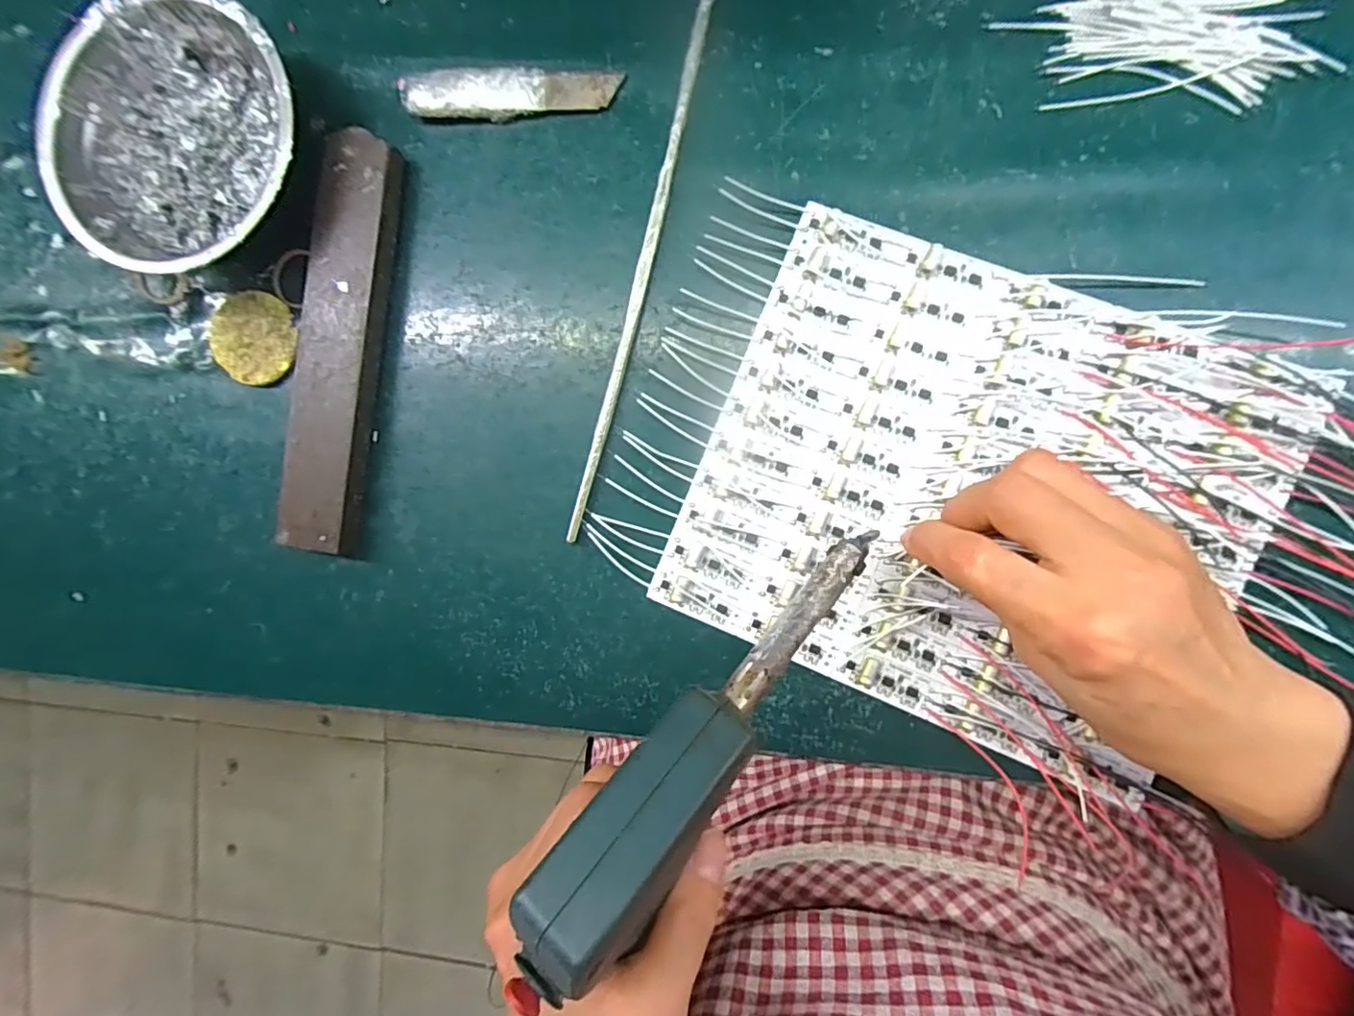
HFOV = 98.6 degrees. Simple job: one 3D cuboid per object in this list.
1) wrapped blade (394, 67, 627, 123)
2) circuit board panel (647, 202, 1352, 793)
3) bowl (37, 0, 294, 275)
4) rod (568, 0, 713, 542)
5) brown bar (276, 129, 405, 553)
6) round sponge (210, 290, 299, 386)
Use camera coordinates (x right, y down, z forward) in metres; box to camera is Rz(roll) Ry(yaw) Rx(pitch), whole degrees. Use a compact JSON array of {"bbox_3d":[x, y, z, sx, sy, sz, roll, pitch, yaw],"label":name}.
[{"bbox_3d":[-0.080,-0.197,0.276,0.103,0.010,0.023,3,92,7],"label":"wrapped blade"},{"bbox_3d":[0.128,-0.006,0.254,0.227,0.012,0.193,21,94,6],"label":"circuit board panel"},{"bbox_3d":[-0.226,-0.169,0.275,0.115,0.040,0.120,0,91,7],"label":"bowl"},{"bbox_3d":[-0.015,-0.118,0.272,0.007,0.008,0.272,15,93,7],"label":"rod"},{"bbox_3d":[-0.164,-0.077,0.284,0.036,0.018,0.195,10,93,7],"label":"brown bar"},{"bbox_3d":[-0.214,-0.085,0.294,0.045,0.007,0.044,0,91,7],"label":"round sponge"}]

